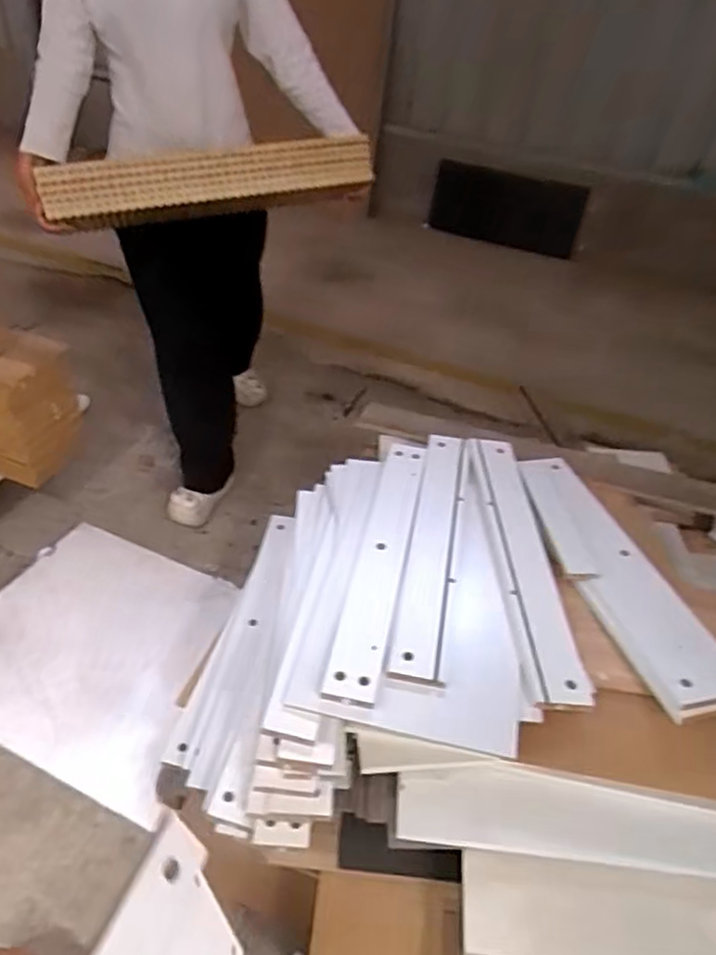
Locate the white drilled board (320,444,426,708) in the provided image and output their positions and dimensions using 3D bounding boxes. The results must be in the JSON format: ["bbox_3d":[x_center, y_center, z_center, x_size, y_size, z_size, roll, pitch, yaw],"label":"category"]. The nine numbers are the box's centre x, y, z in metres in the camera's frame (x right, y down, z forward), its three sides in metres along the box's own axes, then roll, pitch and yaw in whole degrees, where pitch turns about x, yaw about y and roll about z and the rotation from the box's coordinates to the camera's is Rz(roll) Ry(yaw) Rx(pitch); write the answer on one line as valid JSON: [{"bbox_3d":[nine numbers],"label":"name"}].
[{"bbox_3d":[0.040,0.119,1.069,0.074,0.022,0.557,11,39,6],"label":"white drilled board"}]

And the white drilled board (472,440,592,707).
[{"bbox_3d":[0.267,0.118,1.066,0.073,0.018,0.546,3,42,-6],"label":"white drilled board"}]

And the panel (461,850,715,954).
[{"bbox_3d":[0.312,0.543,0.802,0.368,0.014,0.127,7,54,2],"label":"panel"}]

